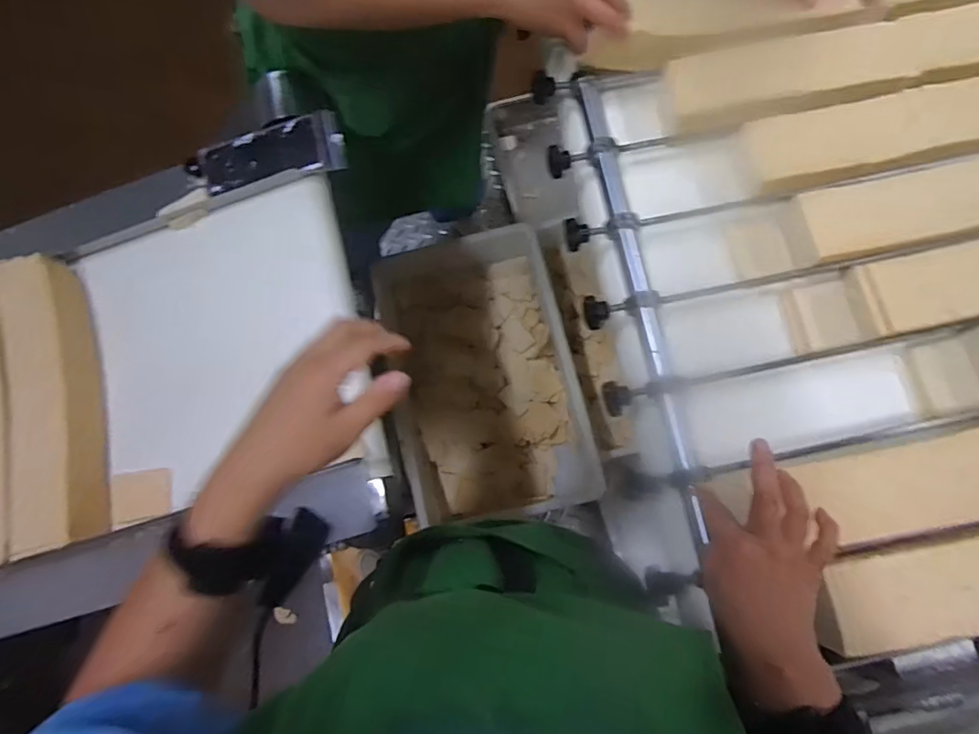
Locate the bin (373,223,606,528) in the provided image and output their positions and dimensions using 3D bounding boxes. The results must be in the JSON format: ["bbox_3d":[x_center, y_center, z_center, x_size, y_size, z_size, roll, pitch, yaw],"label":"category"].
[{"bbox_3d":[-0.011,0.014,1.281,0.419,0.188,0.678,-16,77,-2],"label":"bin"}]

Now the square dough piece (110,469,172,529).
[{"bbox_3d":[-0.450,0.168,0.702,0.007,0.073,0.064,4,91,31],"label":"square dough piece"}]

